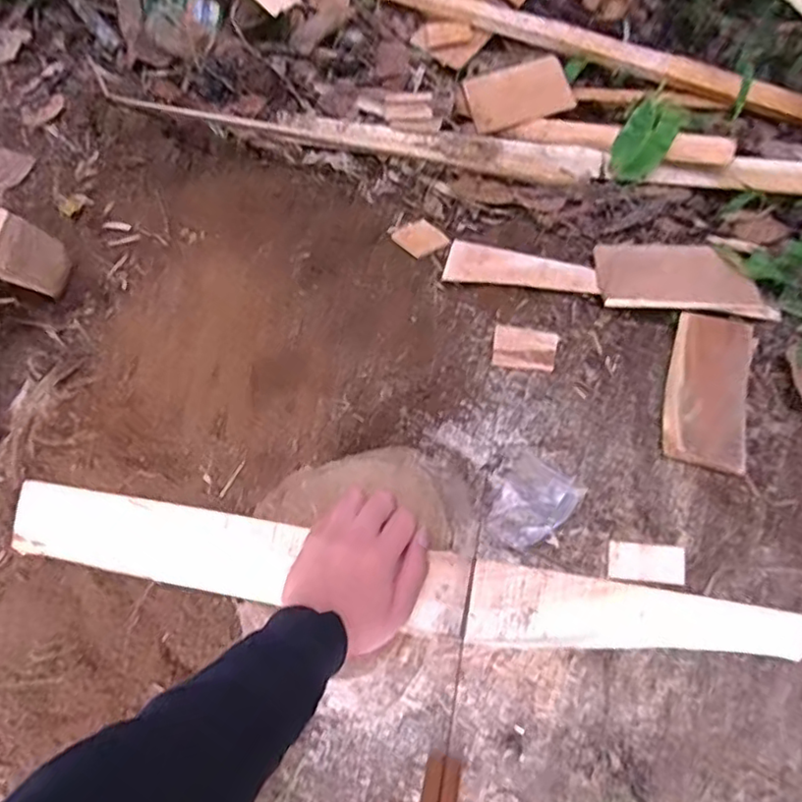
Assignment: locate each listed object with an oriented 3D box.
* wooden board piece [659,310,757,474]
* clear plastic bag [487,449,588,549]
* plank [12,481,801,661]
[{"bbox_3d":[0.342,-0.017,0.715,0.084,0.013,0.190,18,65,5],"label":"wooden board piece"},{"bbox_3d":[0.132,0.105,0.659,0.069,0.044,0.092,37,79,9],"label":"clear plastic bag"},{"bbox_3d":[-0.024,0.143,0.514,0.628,0.021,0.061,7,76,11],"label":"plank"}]

